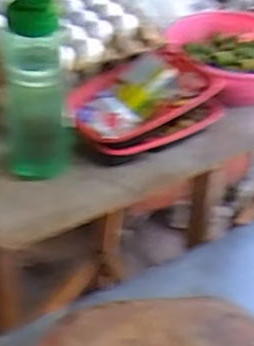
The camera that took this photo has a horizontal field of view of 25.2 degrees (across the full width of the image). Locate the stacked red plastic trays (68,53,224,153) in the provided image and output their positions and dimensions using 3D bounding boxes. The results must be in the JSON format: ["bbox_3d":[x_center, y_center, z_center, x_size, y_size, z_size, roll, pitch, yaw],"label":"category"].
[{"bbox_3d":[0.023,-0.103,0.866,0.225,0.090,0.136,-19,46,-21],"label":"stacked red plastic trays"}]

